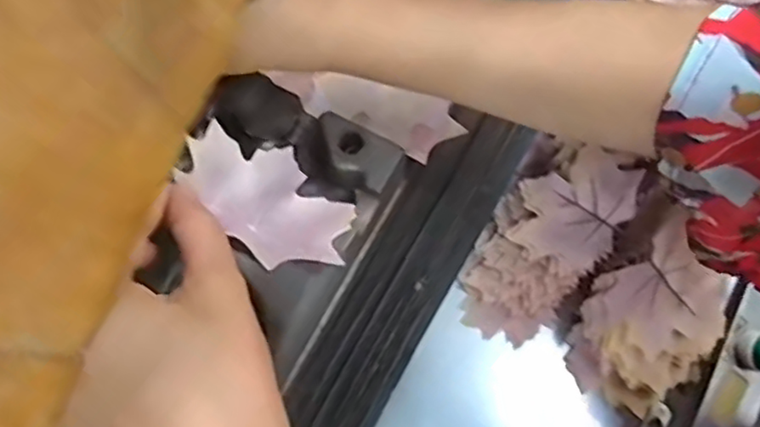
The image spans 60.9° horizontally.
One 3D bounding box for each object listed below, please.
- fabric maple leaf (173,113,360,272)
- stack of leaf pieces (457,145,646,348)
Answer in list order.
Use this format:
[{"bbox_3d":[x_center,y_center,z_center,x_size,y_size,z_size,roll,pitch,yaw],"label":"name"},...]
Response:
[{"bbox_3d":[-0.050,-0.009,0.296,0.082,0.009,0.059,38,45,7],"label":"fabric maple leaf"},{"bbox_3d":[0.112,0.017,0.445,0.074,0.067,0.141,33,76,11],"label":"stack of leaf pieces"}]

